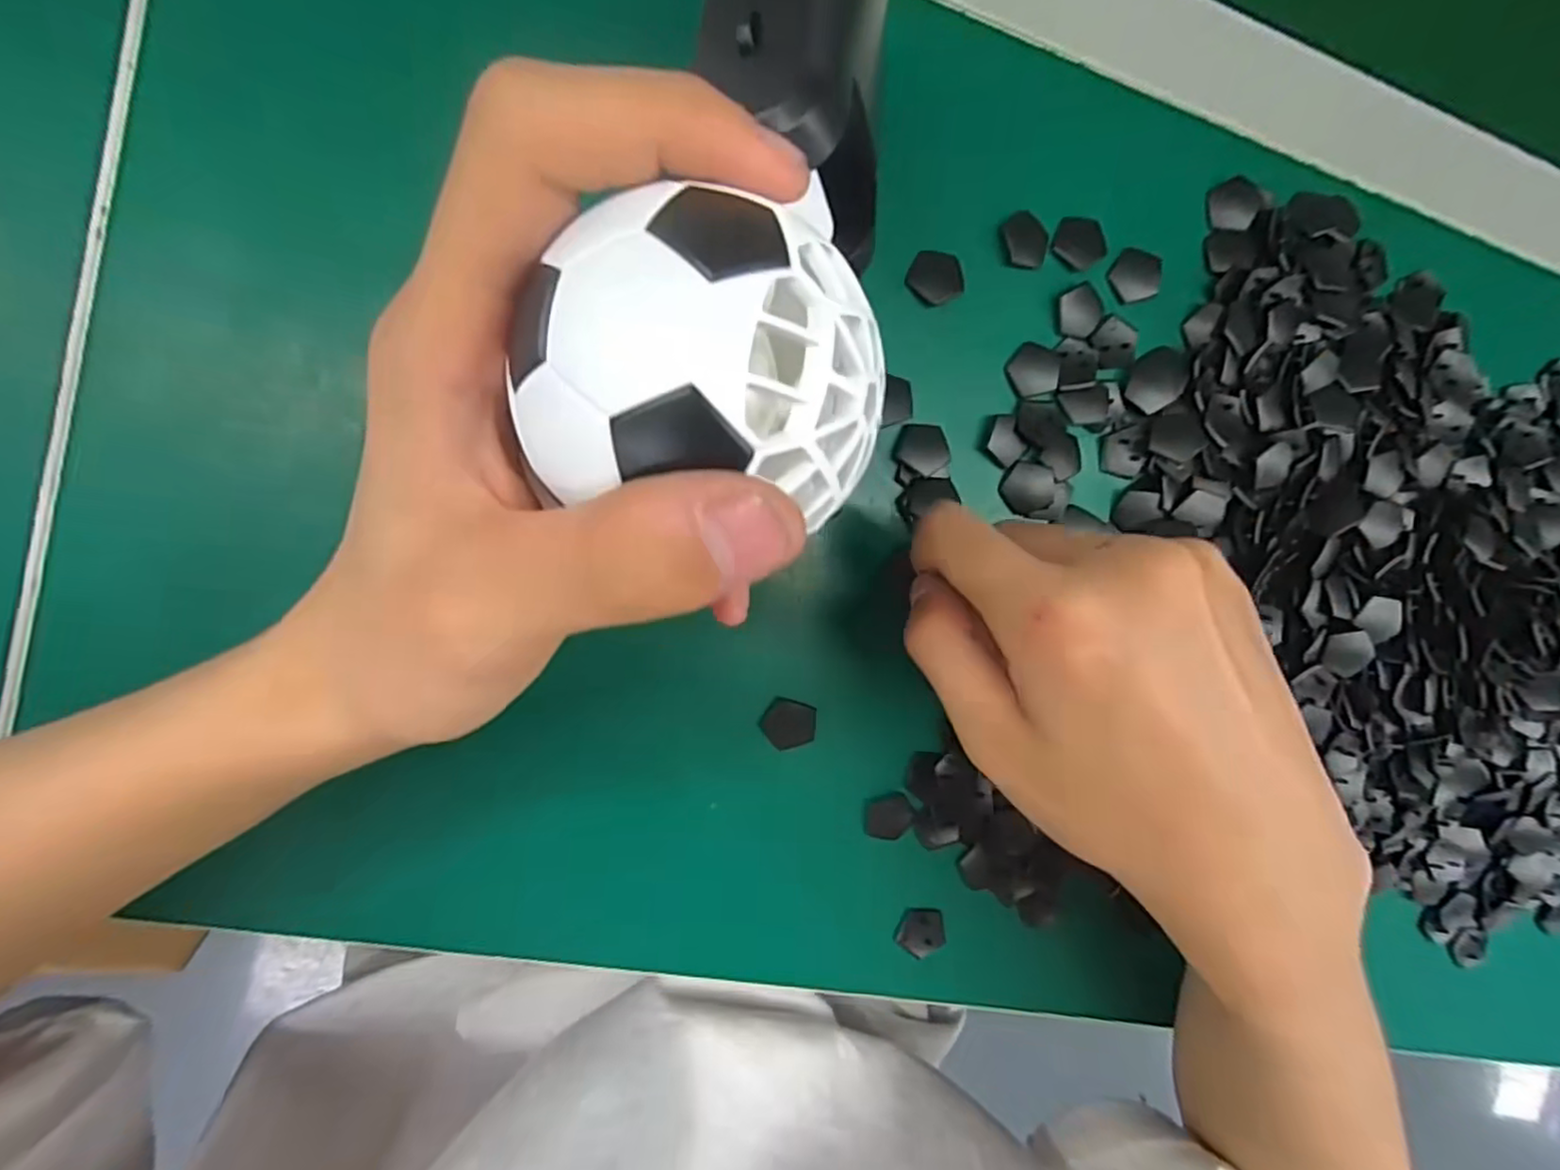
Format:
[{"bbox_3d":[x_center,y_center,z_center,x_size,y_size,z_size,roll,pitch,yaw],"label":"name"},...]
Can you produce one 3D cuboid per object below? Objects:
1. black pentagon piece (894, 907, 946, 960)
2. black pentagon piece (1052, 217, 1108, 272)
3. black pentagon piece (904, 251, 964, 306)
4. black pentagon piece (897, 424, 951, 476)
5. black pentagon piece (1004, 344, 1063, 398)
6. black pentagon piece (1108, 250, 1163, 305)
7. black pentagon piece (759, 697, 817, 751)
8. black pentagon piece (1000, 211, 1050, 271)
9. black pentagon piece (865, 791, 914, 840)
[{"bbox_3d":[0.054,0.133,0.256,0.020,0.004,0.018,0,95,-10],"label":"black pentagon piece"},{"bbox_3d":[0.108,-0.123,0.240,0.019,0.004,0.019,25,90,-11],"label":"black pentagon piece"},{"bbox_3d":[0.054,-0.106,0.229,0.018,0.004,0.020,45,86,-11],"label":"black pentagon piece"},{"bbox_3d":[0.051,-0.048,0.235,0.019,0.004,0.018,4,94,-11],"label":"black pentagon piece"},{"bbox_3d":[0.092,-0.078,0.242,0.020,0.004,0.018,-19,98,-8],"label":"black pentagon piece"},{"bbox_3d":[0.131,-0.114,0.245,0.019,0.004,0.019,-33,100,-6],"label":"black pentagon piece"},{"bbox_3d":[0.003,0.050,0.237,0.019,0.004,0.017,19,91,-11],"label":"black pentagon piece"},{"bbox_3d":[0.088,-0.122,0.235,0.016,0.004,0.020,-19,98,-8],"label":"black pentagon piece"},{"bbox_3d":[0.041,0.086,0.248,0.018,0.004,0.018,7,93,-11],"label":"black pentagon piece"}]

